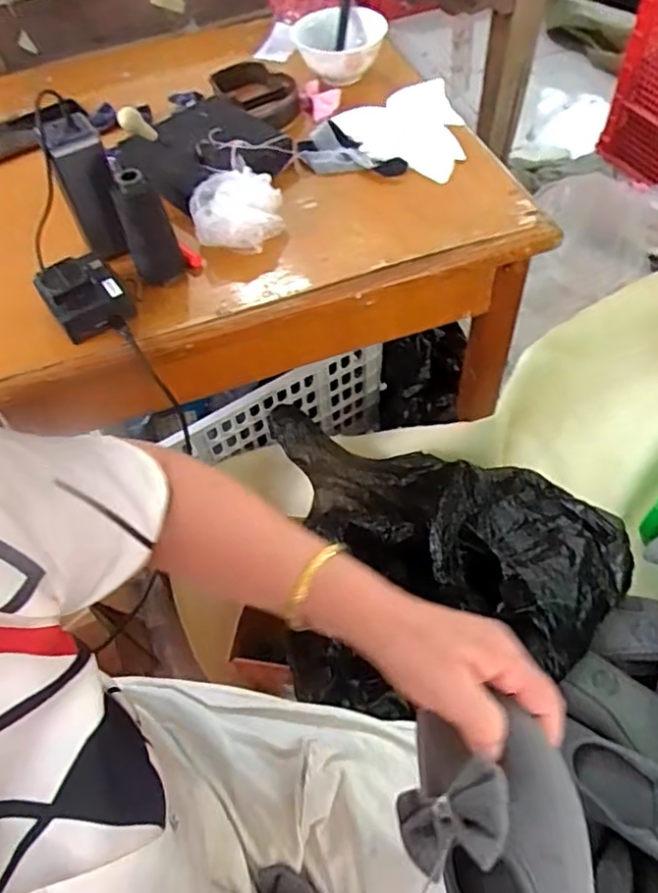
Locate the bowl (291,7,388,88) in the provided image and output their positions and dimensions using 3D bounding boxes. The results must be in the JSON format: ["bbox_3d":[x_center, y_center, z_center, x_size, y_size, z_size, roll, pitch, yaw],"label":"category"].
[{"bbox_3d":[0.017,-0.529,0.826,0.117,0.053,0.117,-2,56,3],"label":"bowl"}]

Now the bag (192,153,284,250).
[{"bbox_3d":[-0.097,-0.254,0.658,0.094,0.047,0.098,-11,56,-4],"label":"bag"}]

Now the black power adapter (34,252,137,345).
[{"bbox_3d":[-0.234,-0.145,0.602,0.069,0.045,0.074,-33,60,-17],"label":"black power adapter"}]

